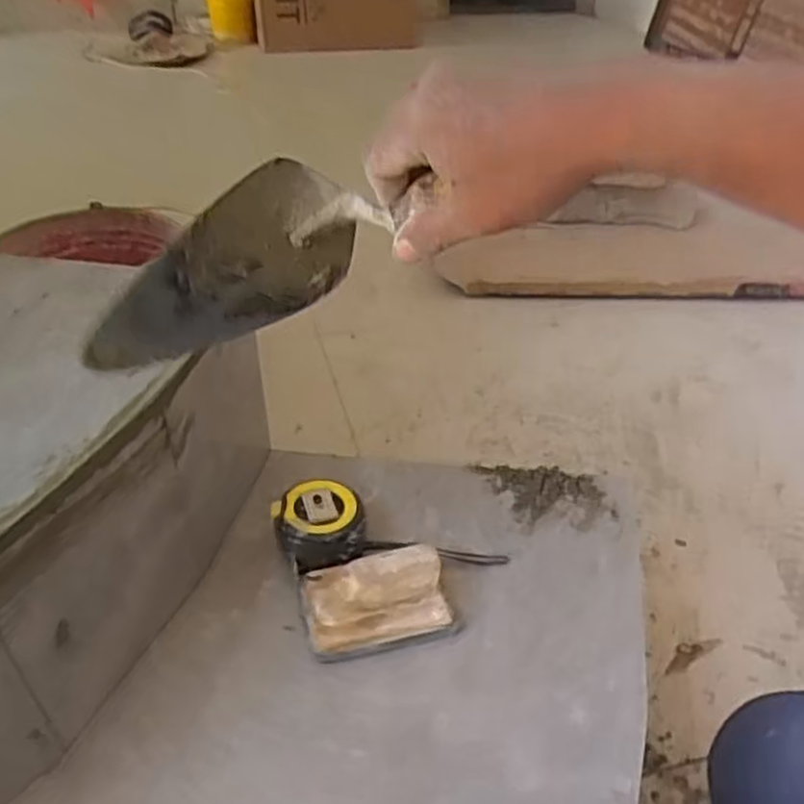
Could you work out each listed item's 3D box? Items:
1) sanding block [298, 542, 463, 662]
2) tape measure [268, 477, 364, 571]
[{"bbox_3d":[-0.017,0.135,0.538,0.106,0.052,0.069,-6,39,-14],"label":"sanding block"},{"bbox_3d":[-0.065,0.098,0.590,0.066,0.038,0.067,3,37,-3],"label":"tape measure"}]

